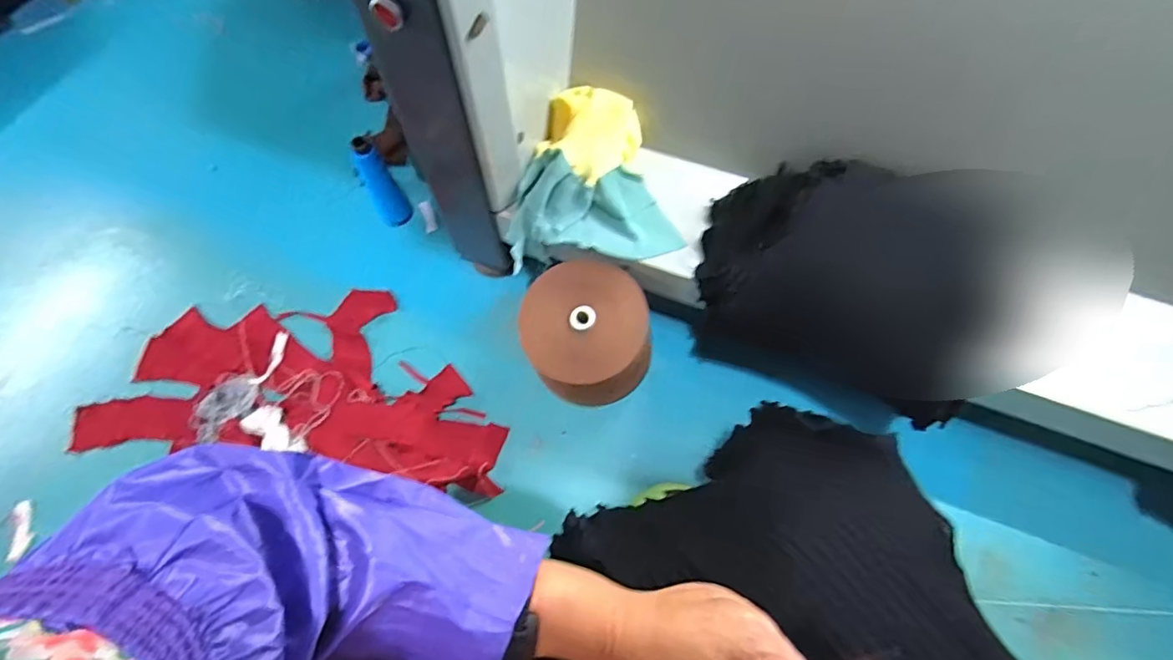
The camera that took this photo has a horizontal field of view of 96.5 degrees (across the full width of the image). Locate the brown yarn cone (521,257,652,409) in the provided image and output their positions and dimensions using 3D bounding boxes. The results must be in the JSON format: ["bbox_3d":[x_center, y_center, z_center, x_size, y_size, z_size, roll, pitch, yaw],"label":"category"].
[{"bbox_3d":[0.002,0.007,0.735,0.180,0.146,0.180,0,79,1],"label":"brown yarn cone"}]

